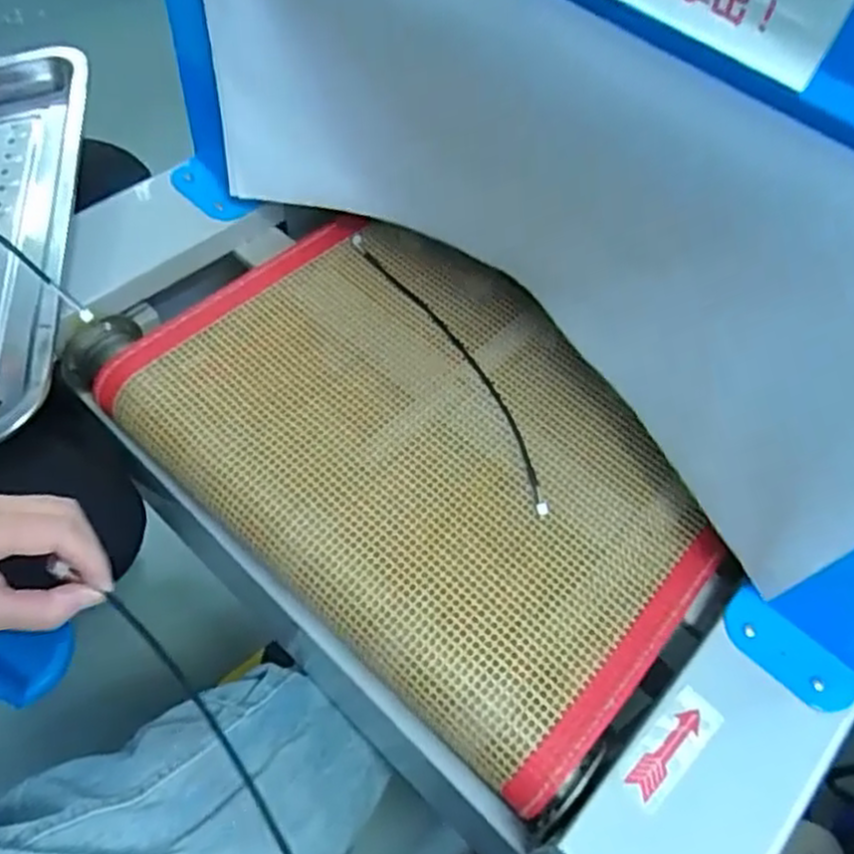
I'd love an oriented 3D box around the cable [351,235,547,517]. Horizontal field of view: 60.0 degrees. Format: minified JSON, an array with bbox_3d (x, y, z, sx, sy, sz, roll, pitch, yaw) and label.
[{"bbox_3d":[0.021,-0.049,0.543,0.031,0.014,0.267,-25,64,-16],"label":"cable"}]

